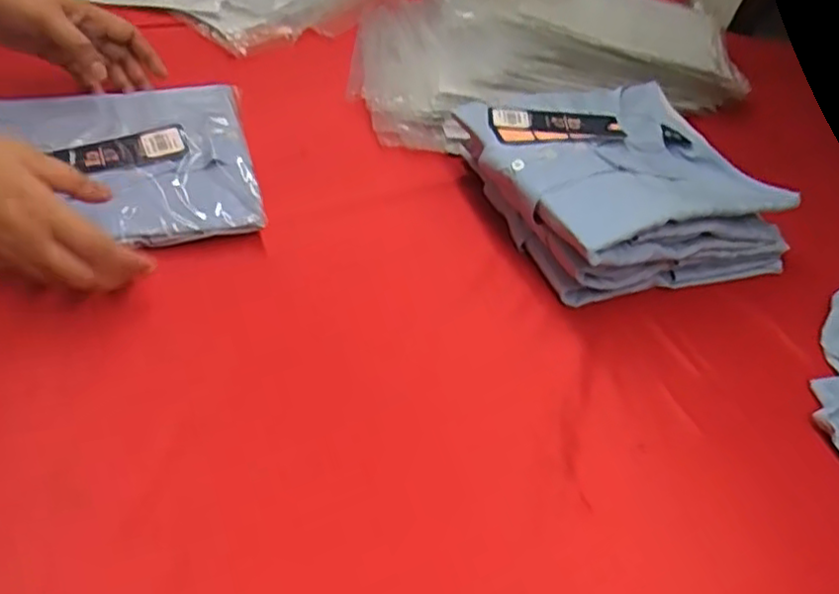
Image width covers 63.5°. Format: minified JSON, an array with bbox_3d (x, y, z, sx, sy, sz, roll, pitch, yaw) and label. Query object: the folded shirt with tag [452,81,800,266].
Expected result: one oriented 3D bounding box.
[{"bbox_3d":[0.181,-0.134,0.628,0.252,0.029,0.214,-13,51,-27],"label":"folded shirt with tag"}]

